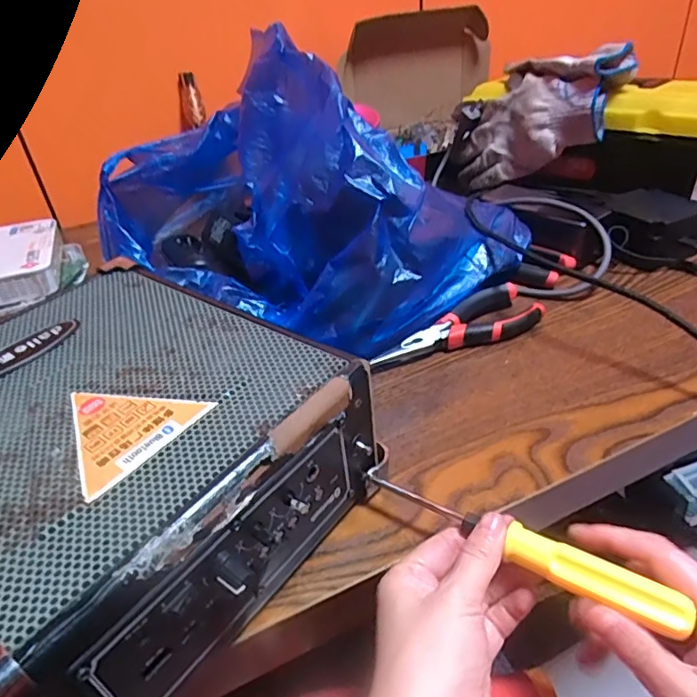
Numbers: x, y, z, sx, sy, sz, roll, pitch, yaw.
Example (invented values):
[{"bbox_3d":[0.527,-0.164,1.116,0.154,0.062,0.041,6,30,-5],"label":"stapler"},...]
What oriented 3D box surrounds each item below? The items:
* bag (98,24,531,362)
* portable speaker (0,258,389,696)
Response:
[{"bbox_3d":[-0.046,-0.155,0.503,0.366,0.191,0.266,19,42,32],"label":"bag"},{"bbox_3d":[-0.132,0.062,0.301,0.233,0.097,0.206,21,44,34],"label":"portable speaker"}]

